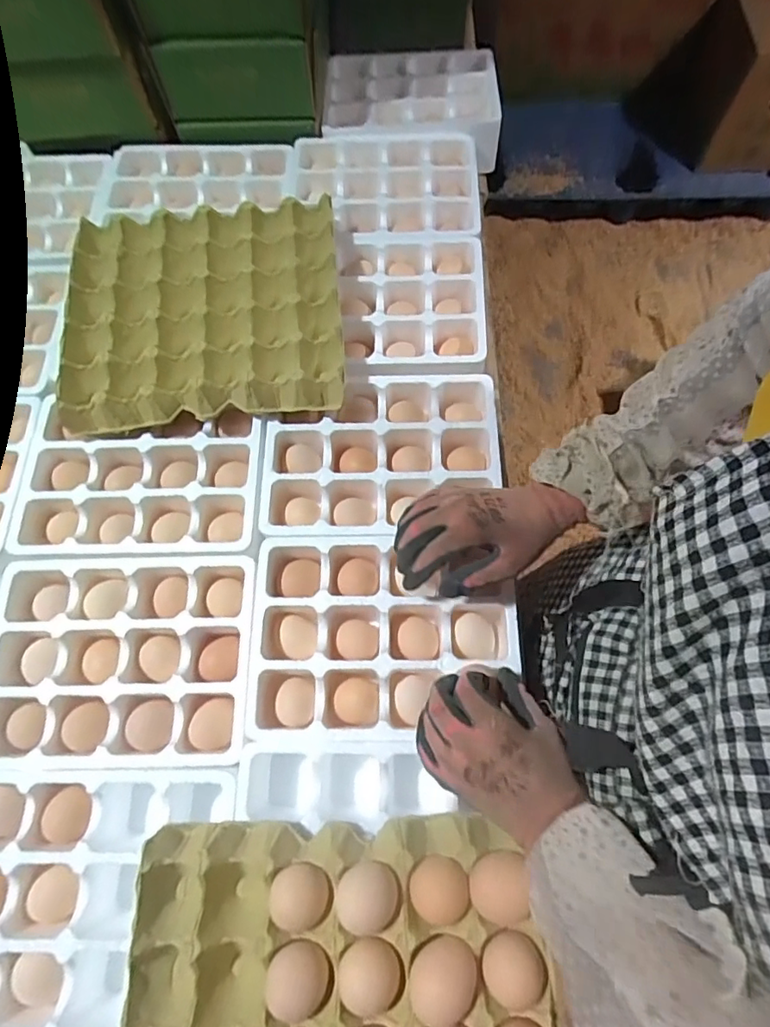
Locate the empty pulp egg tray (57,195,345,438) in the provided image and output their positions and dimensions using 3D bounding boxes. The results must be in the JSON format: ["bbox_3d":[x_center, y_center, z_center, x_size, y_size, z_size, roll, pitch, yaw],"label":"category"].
[{"bbox_3d":[-0.199,-0.232,0.612,0.300,0.044,0.287,-6,69,-1],"label":"empty pulp egg tray"}]

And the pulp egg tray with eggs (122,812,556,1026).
[{"bbox_3d":[-0.031,0.359,0.368,0.284,0.051,0.259,-4,69,0],"label":"pulp egg tray with eggs"}]

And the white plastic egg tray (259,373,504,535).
[{"bbox_3d":[-0.003,-0.061,0.580,0.243,0.049,0.193,0,69,1],"label":"white plastic egg tray"}]

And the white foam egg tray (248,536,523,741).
[{"bbox_3d":[0.001,0.117,0.518,0.237,0.058,0.178,-1,69,3],"label":"white foam egg tray"}]

